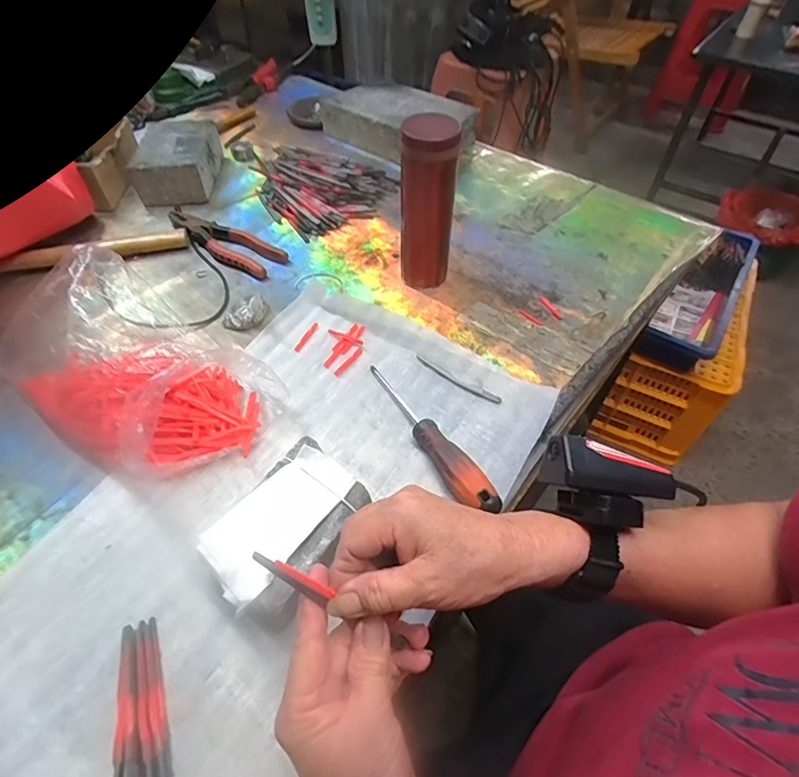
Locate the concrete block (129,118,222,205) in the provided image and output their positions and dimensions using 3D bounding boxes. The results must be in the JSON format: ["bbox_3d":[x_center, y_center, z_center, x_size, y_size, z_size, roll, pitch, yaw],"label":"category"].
[{"bbox_3d":[-0.346,-0.357,0.746,0.107,0.067,0.159,-3,50,-2],"label":"concrete block"}]

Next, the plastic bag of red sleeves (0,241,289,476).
[{"bbox_3d":[-0.266,-0.025,0.465,0.284,0.084,0.165,32,57,24],"label":"plastic bag of red sleeves"}]

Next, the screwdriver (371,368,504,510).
[{"bbox_3d":[0.024,0.039,0.446,0.027,0.030,0.198,-25,55,-19],"label":"screwdriver"}]

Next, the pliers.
[{"bbox_3d":[-0.250,-0.203,0.652,0.203,0.018,0.058,24,54,18],"label":"pliers"}]

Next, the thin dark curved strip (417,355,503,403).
[{"bbox_3d":[0.060,-0.010,0.502,0.102,0.004,0.011,27,55,21],"label":"thin dark curved strip"}]

